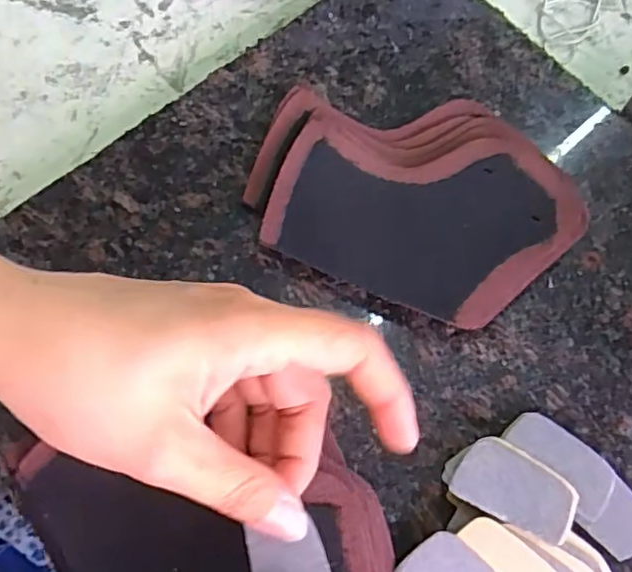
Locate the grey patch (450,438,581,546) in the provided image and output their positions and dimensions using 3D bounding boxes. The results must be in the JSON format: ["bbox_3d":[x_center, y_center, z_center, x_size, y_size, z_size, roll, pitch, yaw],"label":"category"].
[{"bbox_3d":[0.086,0.087,0.260,0.051,0.005,0.030,30,74,8],"label":"grey patch"}]

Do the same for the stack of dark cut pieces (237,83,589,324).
[{"bbox_3d":[0.047,-0.048,0.305,0.157,0.018,0.118,24,73,6],"label":"stack of dark cut pieces"}]

